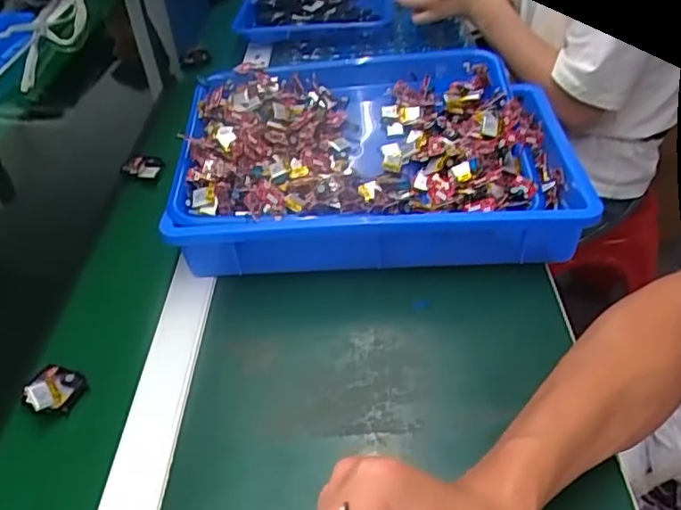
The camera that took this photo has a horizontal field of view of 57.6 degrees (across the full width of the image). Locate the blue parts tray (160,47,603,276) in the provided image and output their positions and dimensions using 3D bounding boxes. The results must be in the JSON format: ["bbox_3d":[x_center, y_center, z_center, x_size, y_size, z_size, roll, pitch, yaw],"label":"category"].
[{"bbox_3d":[0.033,-0.108,0.630,0.380,0.074,0.287,-5,40,2],"label":"blue parts tray"}]

